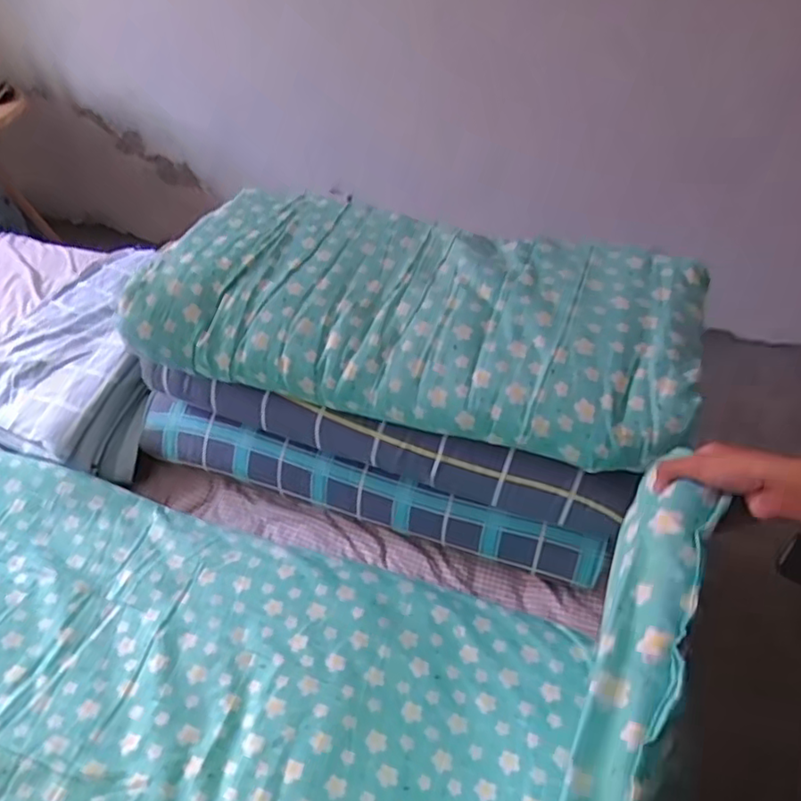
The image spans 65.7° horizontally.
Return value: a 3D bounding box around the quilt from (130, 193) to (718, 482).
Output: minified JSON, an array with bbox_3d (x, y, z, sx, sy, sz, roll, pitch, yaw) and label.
[{"bbox_3d":[0.026,-0.156,1.034,0.862,0.132,0.412,12,47,14],"label":"quilt"}]

